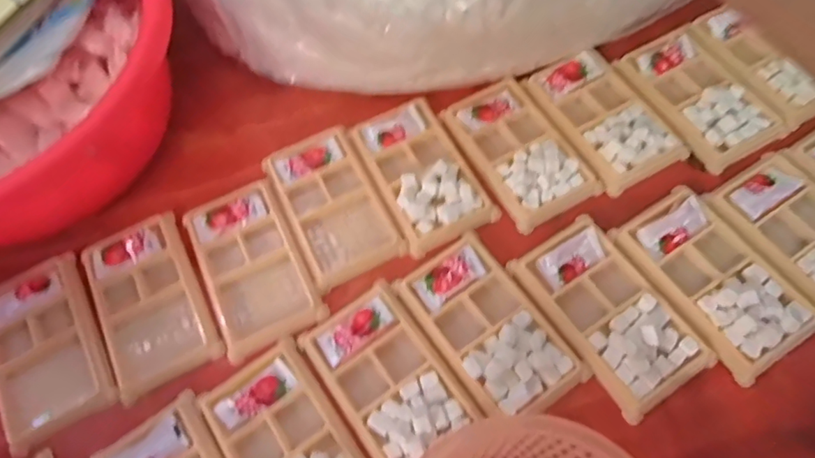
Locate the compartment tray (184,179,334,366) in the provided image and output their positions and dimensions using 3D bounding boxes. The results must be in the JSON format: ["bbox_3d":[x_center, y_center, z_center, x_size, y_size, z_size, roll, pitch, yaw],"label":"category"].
[{"bbox_3d":[-0.126,0.027,0.420,0.079,0.010,0.135,-25,66,-9],"label":"compartment tray"}]

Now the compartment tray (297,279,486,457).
[{"bbox_3d":[-0.016,0.103,0.368,0.076,0.014,0.119,-34,68,-13],"label":"compartment tray"}]

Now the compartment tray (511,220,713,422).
[{"bbox_3d":[0.148,0.057,0.377,0.076,0.015,0.134,-31,67,-11],"label":"compartment tray"}]

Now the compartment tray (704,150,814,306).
[{"bbox_3d":[0.304,0.005,0.389,0.081,0.021,0.134,-30,67,-11],"label":"compartment tray"}]

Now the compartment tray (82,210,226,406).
[{"bbox_3d":[-0.205,0.056,0.411,0.078,0.010,0.135,-28,66,-10],"label":"compartment tray"}]

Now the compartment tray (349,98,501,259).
[{"bbox_3d":[0.013,-0.050,0.444,0.077,0.016,0.132,-24,66,-8],"label":"compartment tray"}]

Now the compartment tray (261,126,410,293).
[{"bbox_3d":[-0.063,-0.022,0.443,0.078,0.012,0.135,-25,66,-9],"label":"compartment tray"}]

